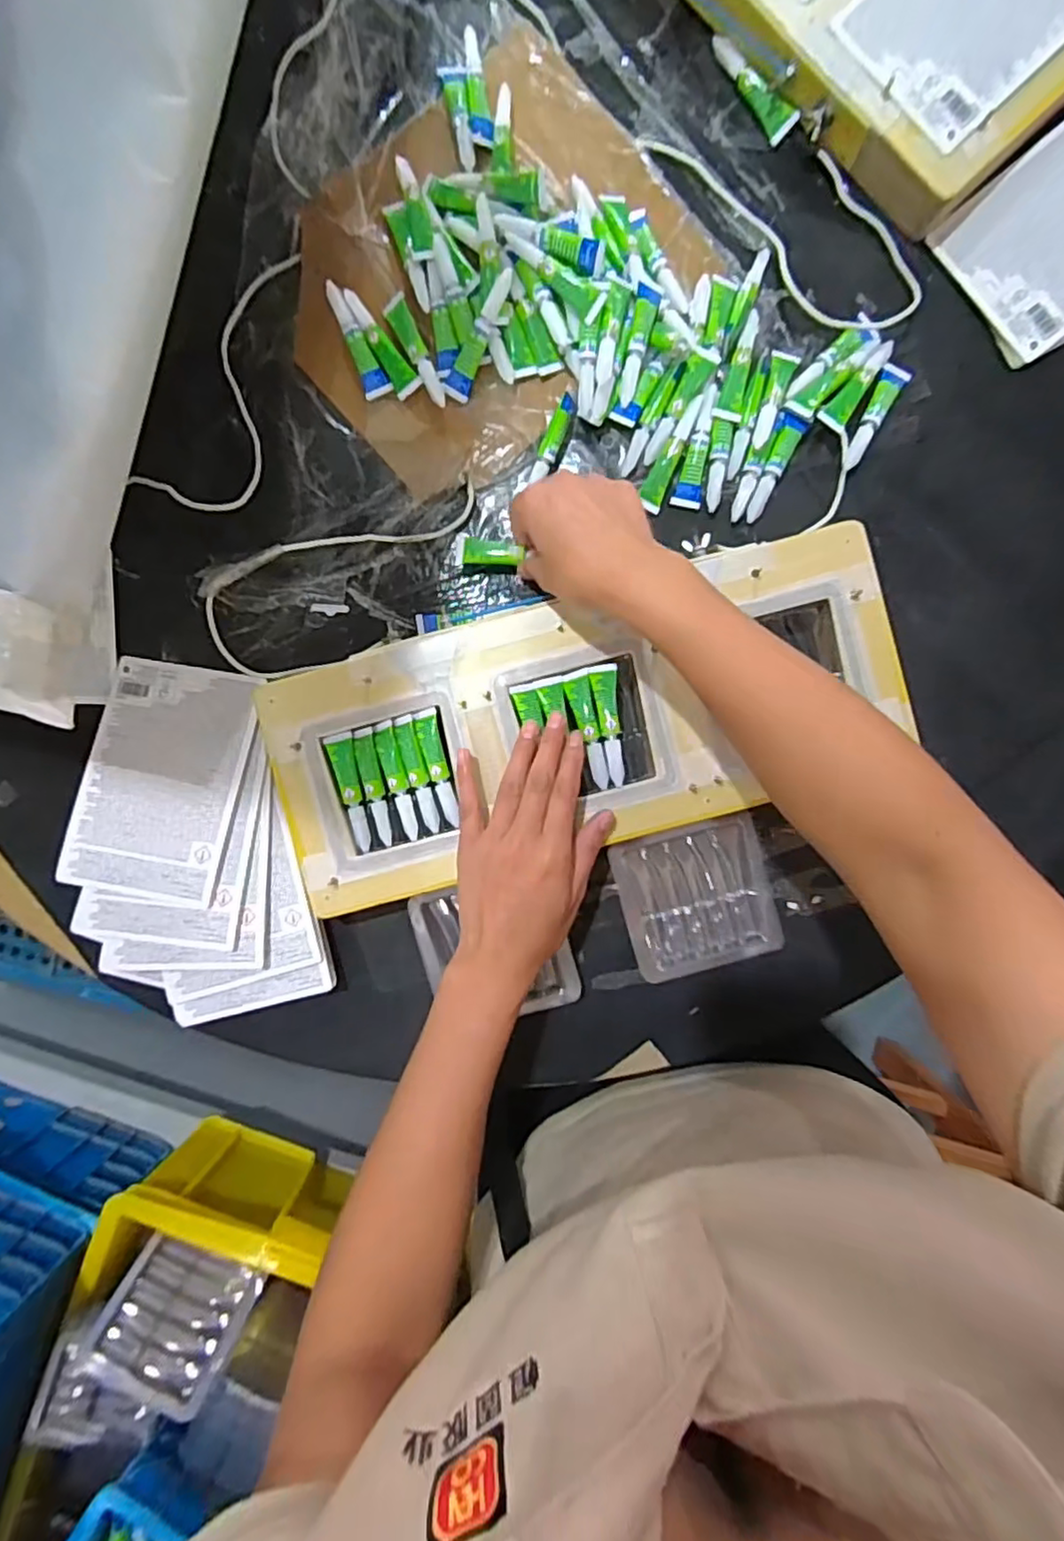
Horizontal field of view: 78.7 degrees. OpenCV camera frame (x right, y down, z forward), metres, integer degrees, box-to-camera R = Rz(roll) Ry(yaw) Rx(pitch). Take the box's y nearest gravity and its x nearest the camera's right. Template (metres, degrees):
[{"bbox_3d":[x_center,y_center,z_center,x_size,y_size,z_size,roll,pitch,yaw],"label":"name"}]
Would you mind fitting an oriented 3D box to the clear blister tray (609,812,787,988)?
[{"bbox_3d":[0.119,0.092,0.468,0.105,0.023,0.104,-14,91,3],"label":"clear blister tray"}]

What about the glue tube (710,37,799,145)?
[{"bbox_3d":[0.155,-0.482,0.456,0.015,0.017,0.082,-38,90,3],"label":"glue tube"}]

